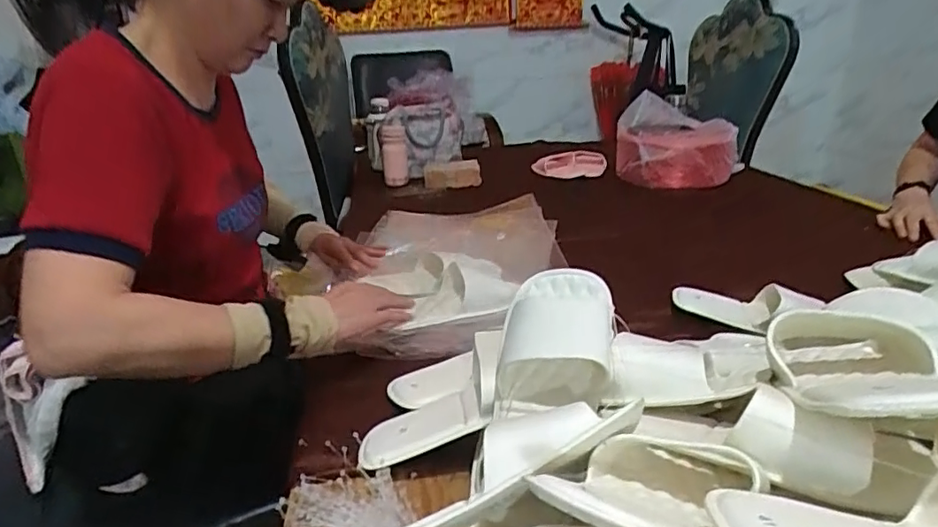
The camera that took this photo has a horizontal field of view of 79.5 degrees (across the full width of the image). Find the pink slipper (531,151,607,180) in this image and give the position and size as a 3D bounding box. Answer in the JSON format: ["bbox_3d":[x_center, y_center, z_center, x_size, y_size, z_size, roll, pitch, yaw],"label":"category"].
[{"bbox_3d":[0.329,-0.316,1.812,0.300,0.081,0.069,-16,26,-31],"label":"pink slipper"}]

